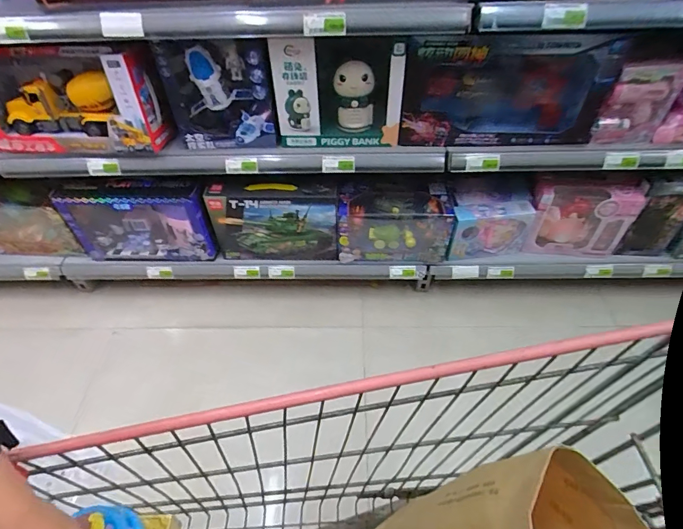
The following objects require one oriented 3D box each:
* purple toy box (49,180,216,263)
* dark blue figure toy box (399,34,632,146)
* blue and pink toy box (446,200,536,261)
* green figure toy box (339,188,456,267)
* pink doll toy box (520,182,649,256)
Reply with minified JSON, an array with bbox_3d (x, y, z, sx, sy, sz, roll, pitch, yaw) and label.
[{"bbox_3d":[-0.597,-0.135,1.218,0.419,0.264,0.095,0,49,2],"label":"purple toy box"},{"bbox_3d":[0.372,-0.387,0.929,0.454,0.243,0.076,4,50,5],"label":"dark blue figure toy box"},{"bbox_3d":[0.442,-0.096,1.230,0.241,0.183,0.066,-4,49,-2],"label":"blue and pink toy box"},{"bbox_3d":[0.157,-0.116,1.220,0.327,0.212,0.125,1,50,3],"label":"green figure toy box"},{"bbox_3d":[0.686,-0.134,1.188,0.271,0.230,0.076,3,50,4],"label":"pink doll toy box"}]

